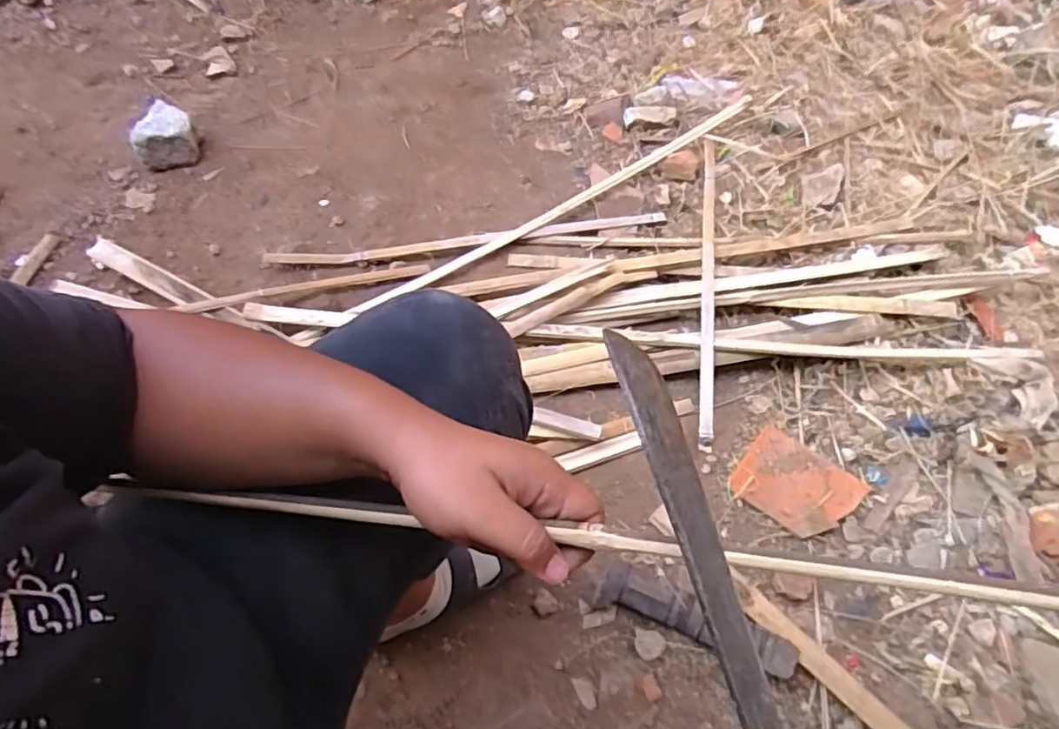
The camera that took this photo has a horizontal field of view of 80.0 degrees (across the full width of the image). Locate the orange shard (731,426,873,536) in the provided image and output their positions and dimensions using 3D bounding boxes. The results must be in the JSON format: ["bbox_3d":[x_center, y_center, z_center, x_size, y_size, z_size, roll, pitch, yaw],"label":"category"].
[{"bbox_3d":[0.361,0.162,0.851,0.148,0.011,0.122,34,68,20],"label":"orange shard"}]

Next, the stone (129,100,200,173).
[{"bbox_3d":[-0.672,-0.424,1.149,0.107,0.060,0.146,-30,65,-14],"label":"stone"}]

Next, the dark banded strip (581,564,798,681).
[{"bbox_3d":[0.196,0.300,0.757,0.243,0.044,0.059,16,63,12],"label":"dark banded strip"}]

